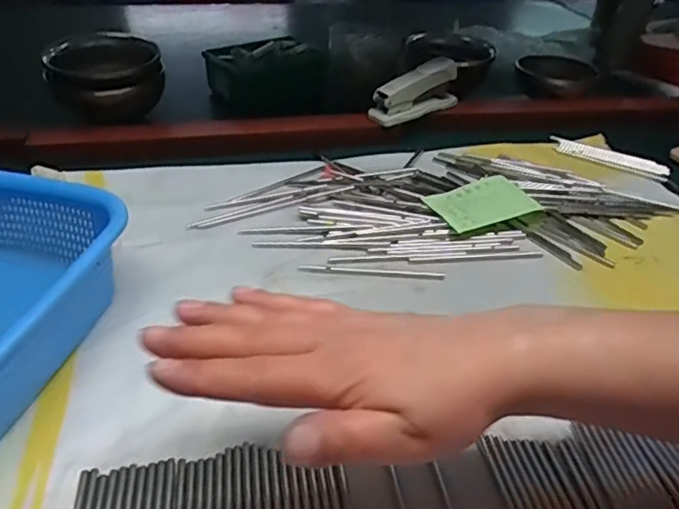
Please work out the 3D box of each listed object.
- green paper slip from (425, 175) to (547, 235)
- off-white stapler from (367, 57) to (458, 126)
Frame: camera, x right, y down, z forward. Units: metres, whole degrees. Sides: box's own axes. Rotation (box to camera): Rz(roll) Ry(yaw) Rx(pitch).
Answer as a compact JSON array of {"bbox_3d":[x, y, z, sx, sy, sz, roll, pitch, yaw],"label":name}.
[{"bbox_3d":[0.136,-0.050,0.535,0.096,0.010,0.058,-18,46,-21],"label":"green paper slip"},{"bbox_3d":[0.091,-0.188,0.668,0.121,0.054,0.031,-29,48,-22],"label":"off-white stapler"}]

